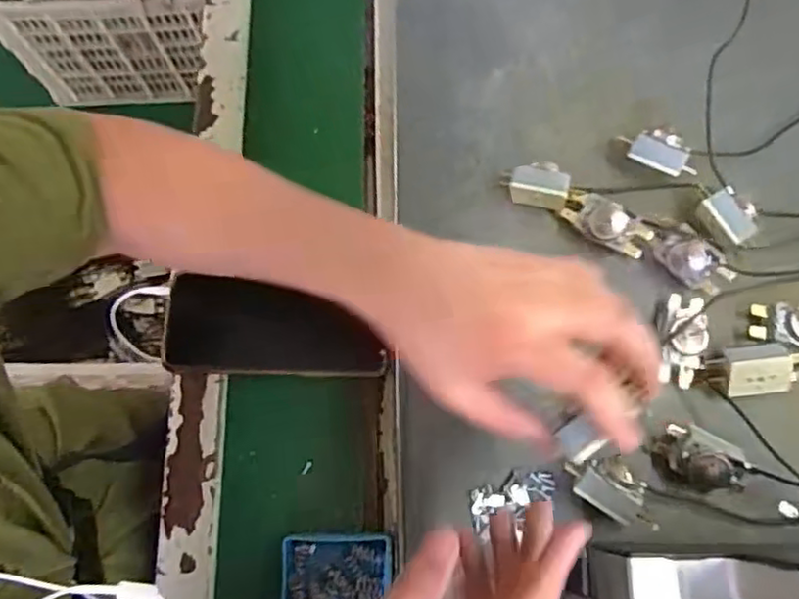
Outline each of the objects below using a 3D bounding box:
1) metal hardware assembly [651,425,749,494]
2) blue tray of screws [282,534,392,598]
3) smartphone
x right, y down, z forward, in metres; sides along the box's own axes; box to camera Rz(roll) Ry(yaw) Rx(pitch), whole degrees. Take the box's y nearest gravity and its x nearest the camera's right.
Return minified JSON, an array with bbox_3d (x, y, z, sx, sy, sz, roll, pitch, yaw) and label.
[{"bbox_3d":[0.189,0.102,0.410,0.049,0.025,0.036,16,75,7],"label":"metal hardware assembly"},{"bbox_3d":[-0.040,0.210,0.417,0.070,0.018,0.111,-3,74,1],"label":"blue tray of screws"},{"bbox_3d":[-0.091,0.023,0.477,0.158,0.010,0.067,4,74,3],"label":"smartphone"}]

